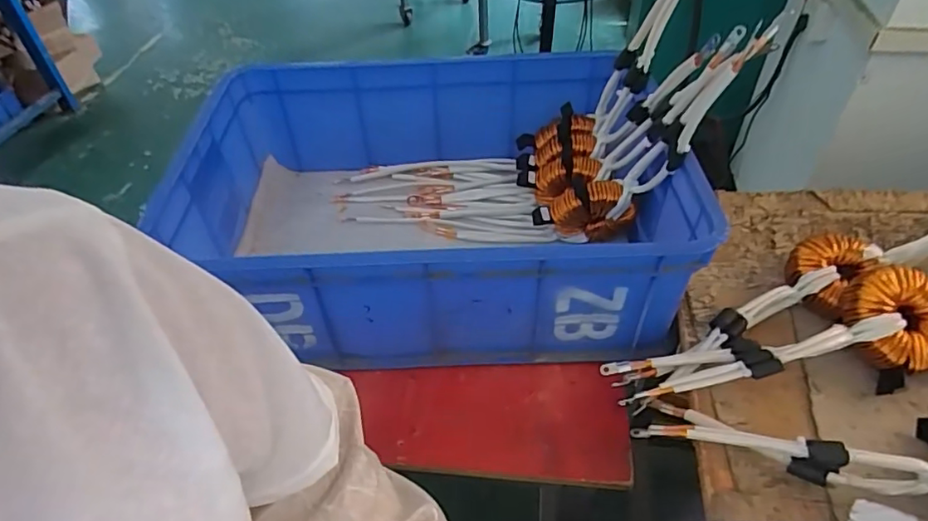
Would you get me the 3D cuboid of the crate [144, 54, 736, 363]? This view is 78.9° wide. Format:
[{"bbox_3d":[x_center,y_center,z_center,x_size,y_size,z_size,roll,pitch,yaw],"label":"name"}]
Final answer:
[{"bbox_3d":[-0.051,-0.081,0.761,0.607,0.198,0.414,-3,45,0],"label":"crate"}]

